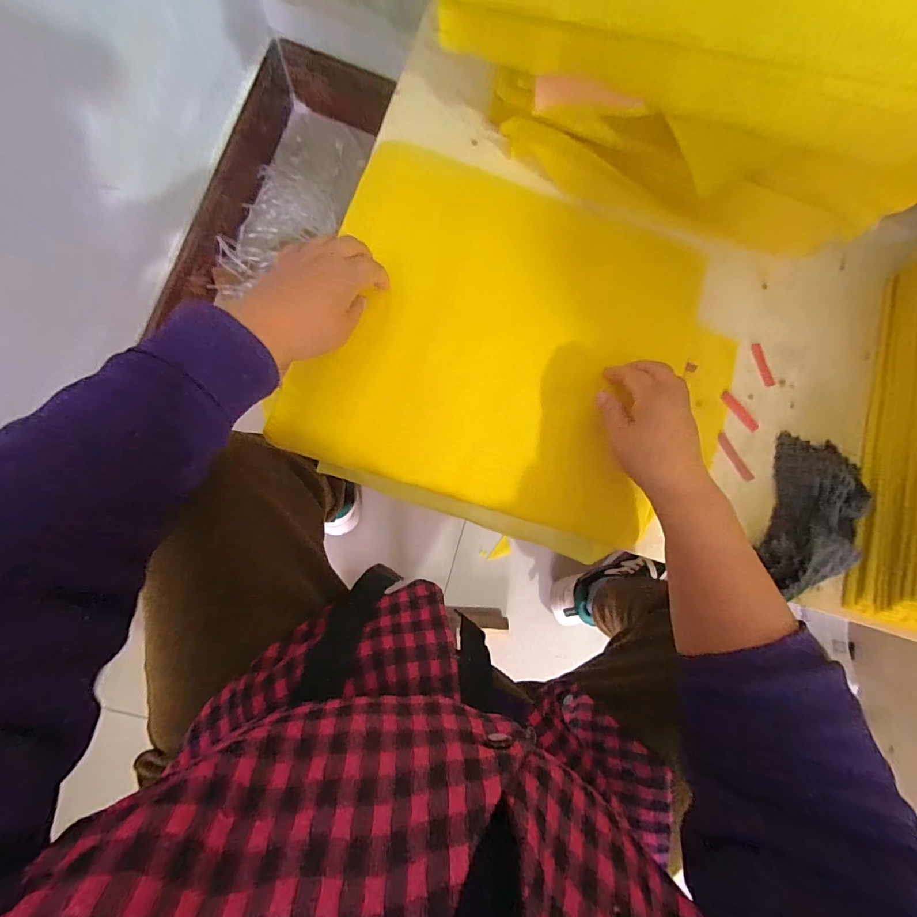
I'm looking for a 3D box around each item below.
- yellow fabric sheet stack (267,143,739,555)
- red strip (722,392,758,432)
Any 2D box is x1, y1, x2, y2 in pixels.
[{"bbox_3d":[0.066,-0.097,0.380,0.393,0.025,0.328,19,86,-6],"label":"yellow fabric sheet stack"},{"bbox_3d":[0.289,-0.048,0.406,0.012,0.006,0.049,-39,93,-6],"label":"red strip"}]

